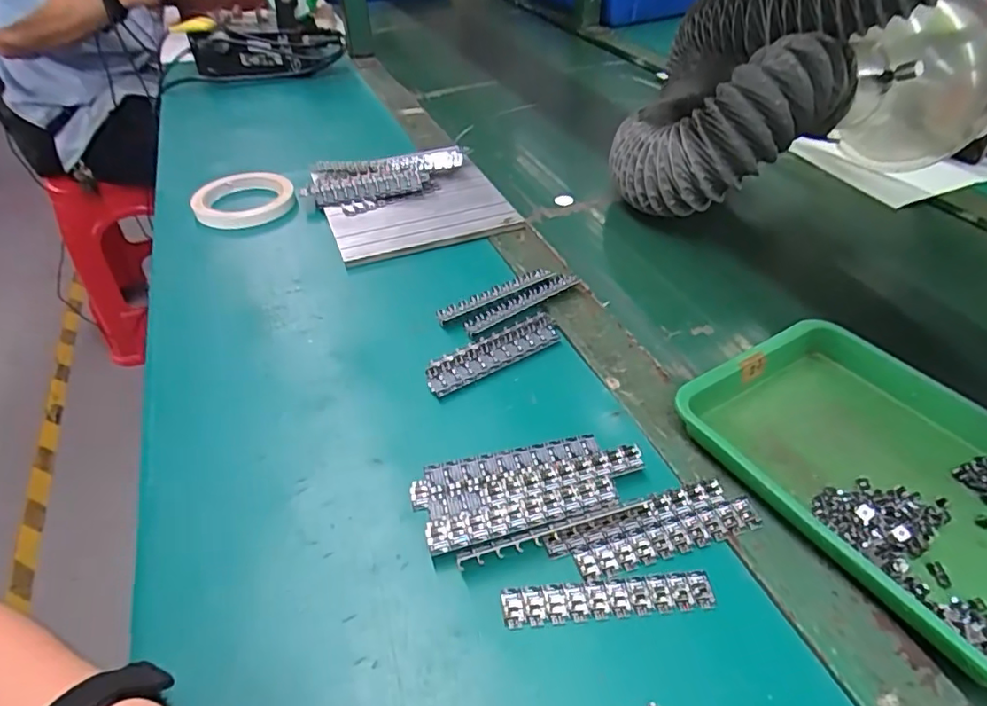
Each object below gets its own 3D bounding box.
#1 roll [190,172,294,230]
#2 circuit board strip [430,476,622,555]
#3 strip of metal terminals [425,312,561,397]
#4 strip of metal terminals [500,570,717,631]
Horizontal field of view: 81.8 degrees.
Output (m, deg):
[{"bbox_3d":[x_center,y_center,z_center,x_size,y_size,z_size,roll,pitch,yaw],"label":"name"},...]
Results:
[{"bbox_3d":[-0.263,-0.164,0.604,0.097,0.019,0.097,0,41,0],"label":"roll"},{"bbox_3d":[0.018,0.093,0.323,0.110,0.008,0.021,-10,42,-11],"label":"circuit board strip"},{"bbox_3d":[0.001,-0.002,0.427,0.117,0.008,0.030,-26,47,-26],"label":"strip of metal terminals"},{"bbox_3d":[0.059,0.125,0.293,0.107,0.004,0.019,-4,42,-4],"label":"strip of metal terminals"}]

